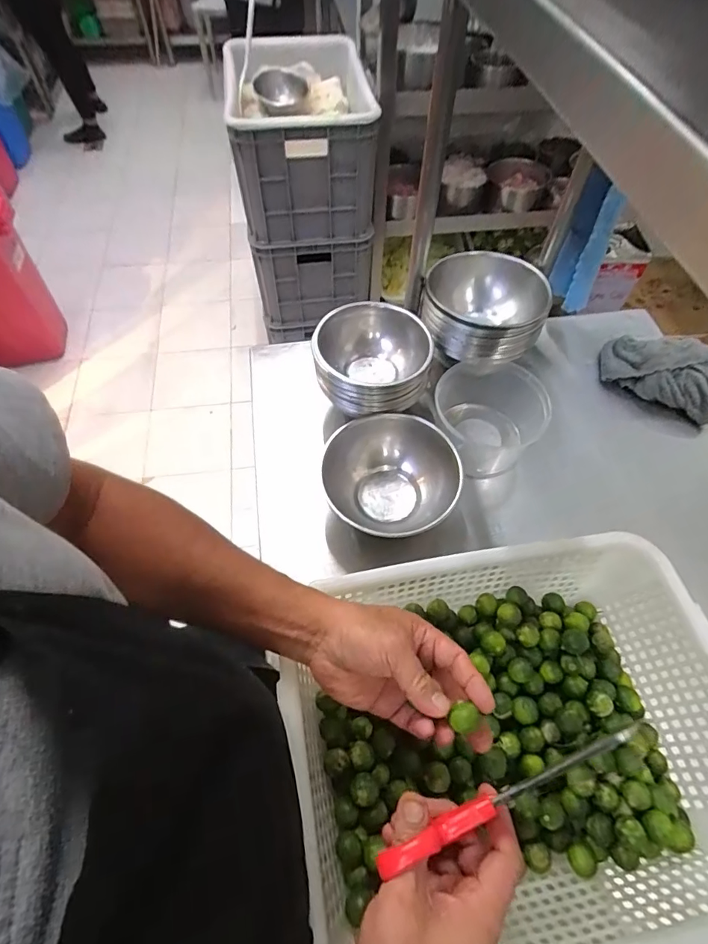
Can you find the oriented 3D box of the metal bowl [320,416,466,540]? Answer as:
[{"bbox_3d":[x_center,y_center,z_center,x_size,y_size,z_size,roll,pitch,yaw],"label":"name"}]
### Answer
[{"bbox_3d":[0.043,0.005,0.595,0.158,0.084,0.135,-2,59,-3],"label":"metal bowl"}]

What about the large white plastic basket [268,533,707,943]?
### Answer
[{"bbox_3d":[0.146,0.233,0.421,0.386,0.105,0.296,-9,60,-6],"label":"large white plastic basket"}]

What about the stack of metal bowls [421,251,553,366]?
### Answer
[{"bbox_3d":[0.184,-0.240,0.661,0.159,0.081,0.150,14,60,7],"label":"stack of metal bowls"}]

